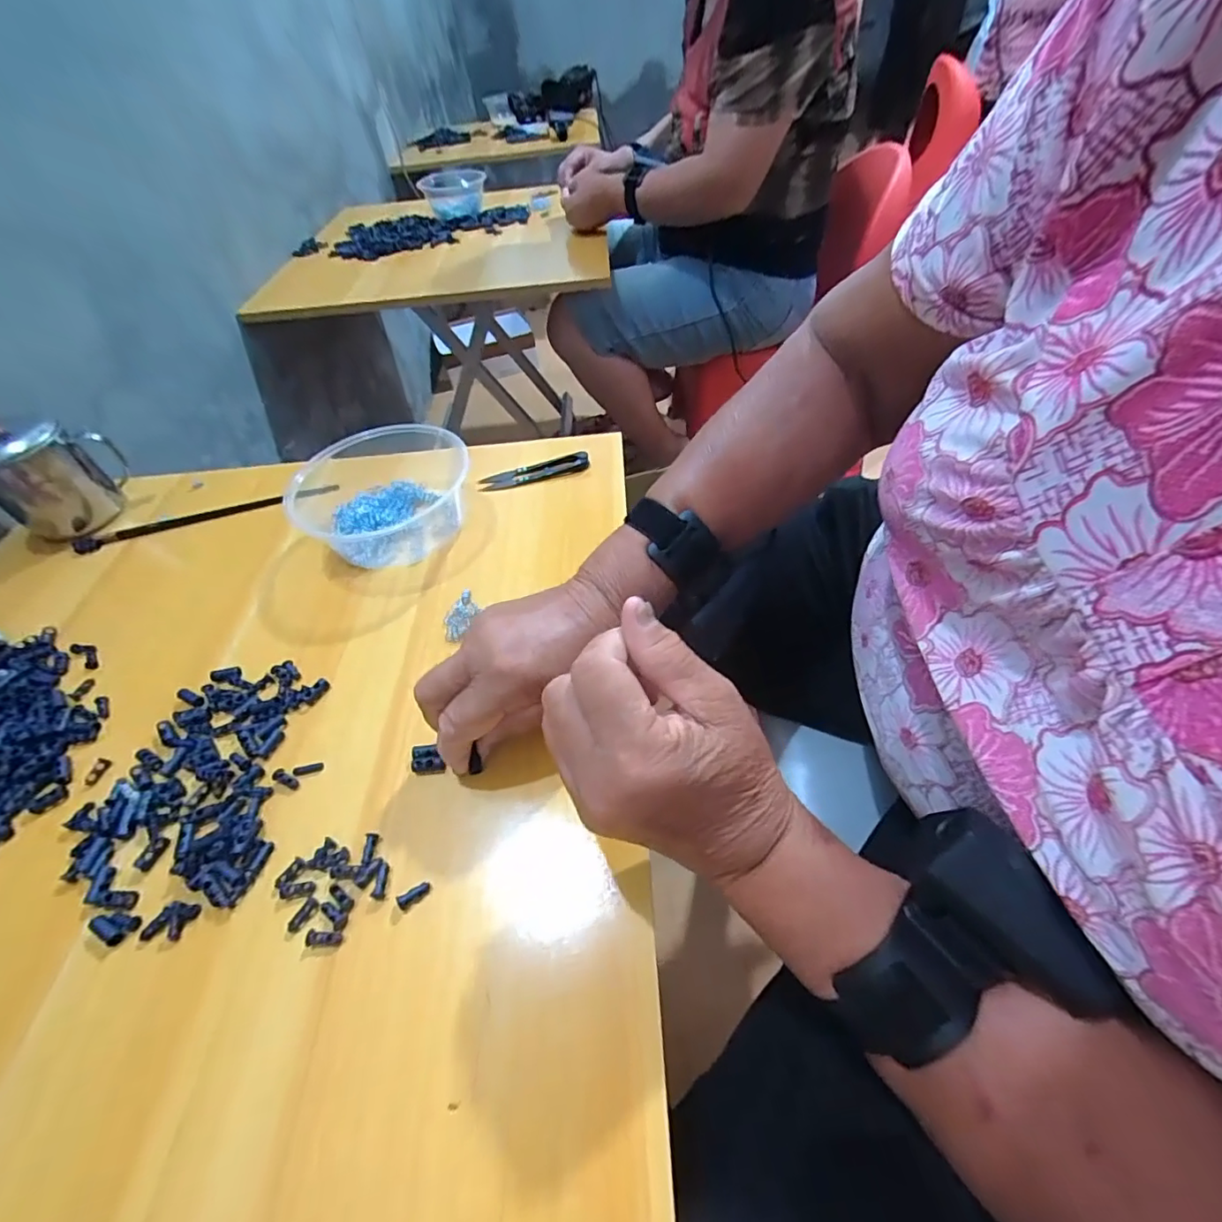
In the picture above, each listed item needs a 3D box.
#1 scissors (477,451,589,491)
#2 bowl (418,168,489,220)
[{"bbox_3d":[-0.072,-0.130,0.504,0.101,0.014,0.018,-10,50,-2],"label":"scissors"},{"bbox_3d":[-0.317,-0.849,1.098,0.128,0.055,0.163,-14,50,-5],"label":"bowl"}]

